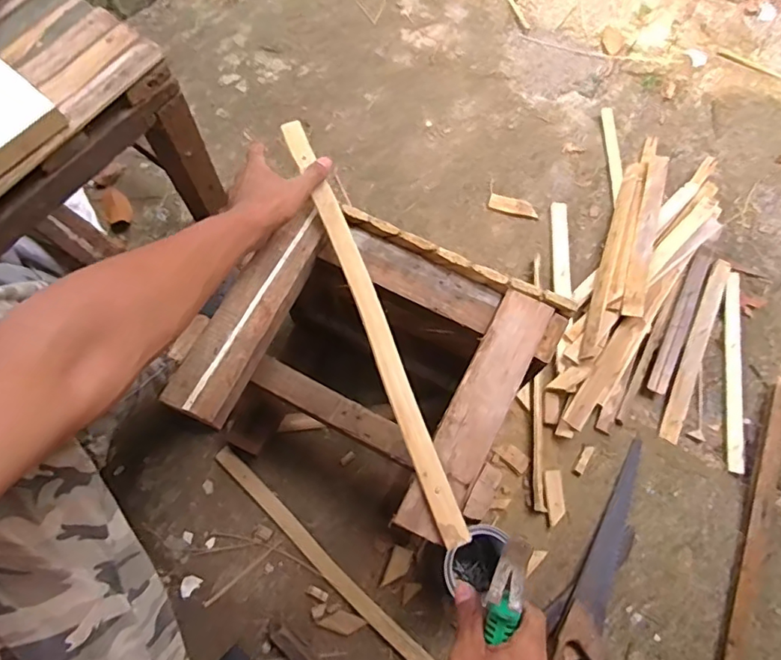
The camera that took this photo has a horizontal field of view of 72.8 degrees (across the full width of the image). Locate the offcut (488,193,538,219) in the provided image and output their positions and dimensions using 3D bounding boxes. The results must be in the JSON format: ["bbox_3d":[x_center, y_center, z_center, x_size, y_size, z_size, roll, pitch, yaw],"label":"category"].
[{"bbox_3d":[0.248,-0.248,1.059,0.099,0.007,0.035,17,72,3],"label":"offcut"}]

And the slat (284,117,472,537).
[{"bbox_3d":[-0.024,-0.015,0.571,0.026,0.012,0.495,-20,76,-9],"label":"slat"}]

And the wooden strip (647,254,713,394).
[{"bbox_3d":[0.551,-0.019,1.001,0.036,0.015,0.297,26,72,6],"label":"wooden strip"}]

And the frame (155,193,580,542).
[{"bbox_3d":[-0.030,0.071,0.733,0.359,0.346,0.296,26,71,6],"label":"frame"}]

